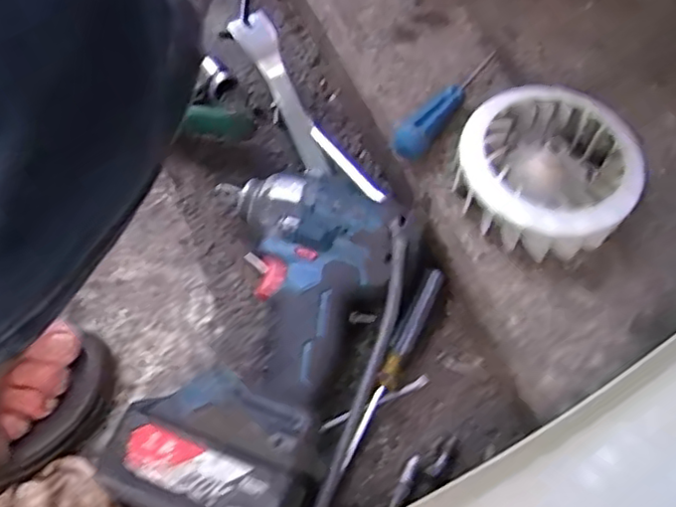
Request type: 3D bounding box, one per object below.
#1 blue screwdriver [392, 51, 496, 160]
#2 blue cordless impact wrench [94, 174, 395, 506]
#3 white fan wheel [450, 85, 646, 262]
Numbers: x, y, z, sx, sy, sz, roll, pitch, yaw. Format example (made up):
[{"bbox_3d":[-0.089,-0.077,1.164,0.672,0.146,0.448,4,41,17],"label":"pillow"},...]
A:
[{"bbox_3d":[0.086,-0.124,0.526,0.027,0.023,0.116,37,66,15],"label":"blue screwdriver"},{"bbox_3d":[-0.045,0.055,0.440,0.130,0.079,0.251,18,63,6],"label":"blue cordless impact wrench"},{"bbox_3d":[0.147,-0.061,0.474,0.120,0.059,0.119,2,62,-3],"label":"white fan wheel"}]

